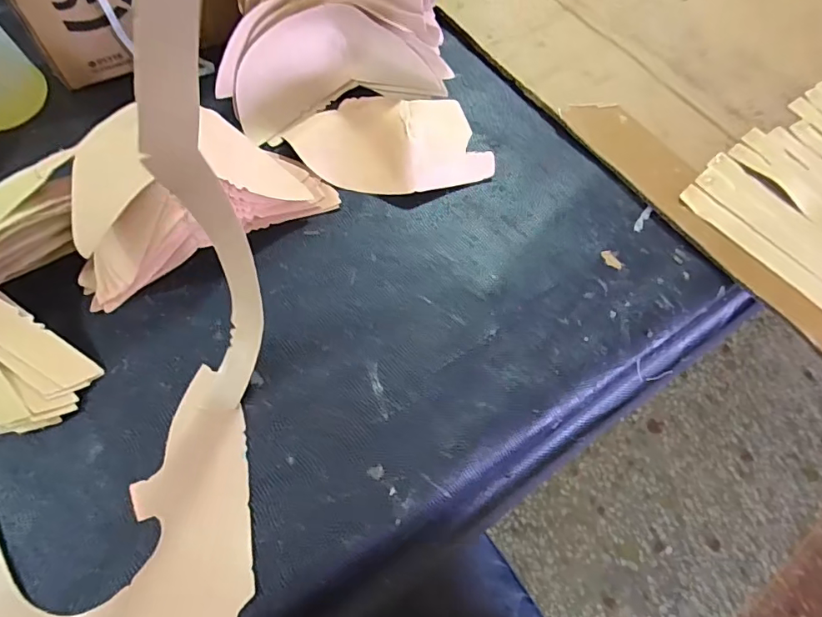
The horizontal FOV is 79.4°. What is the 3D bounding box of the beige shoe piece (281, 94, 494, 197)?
[{"bbox_3d":[-0.013,-0.117,0.346,0.143,0.035,0.074,4,64,-2],"label":"beige shoe piece"}]

